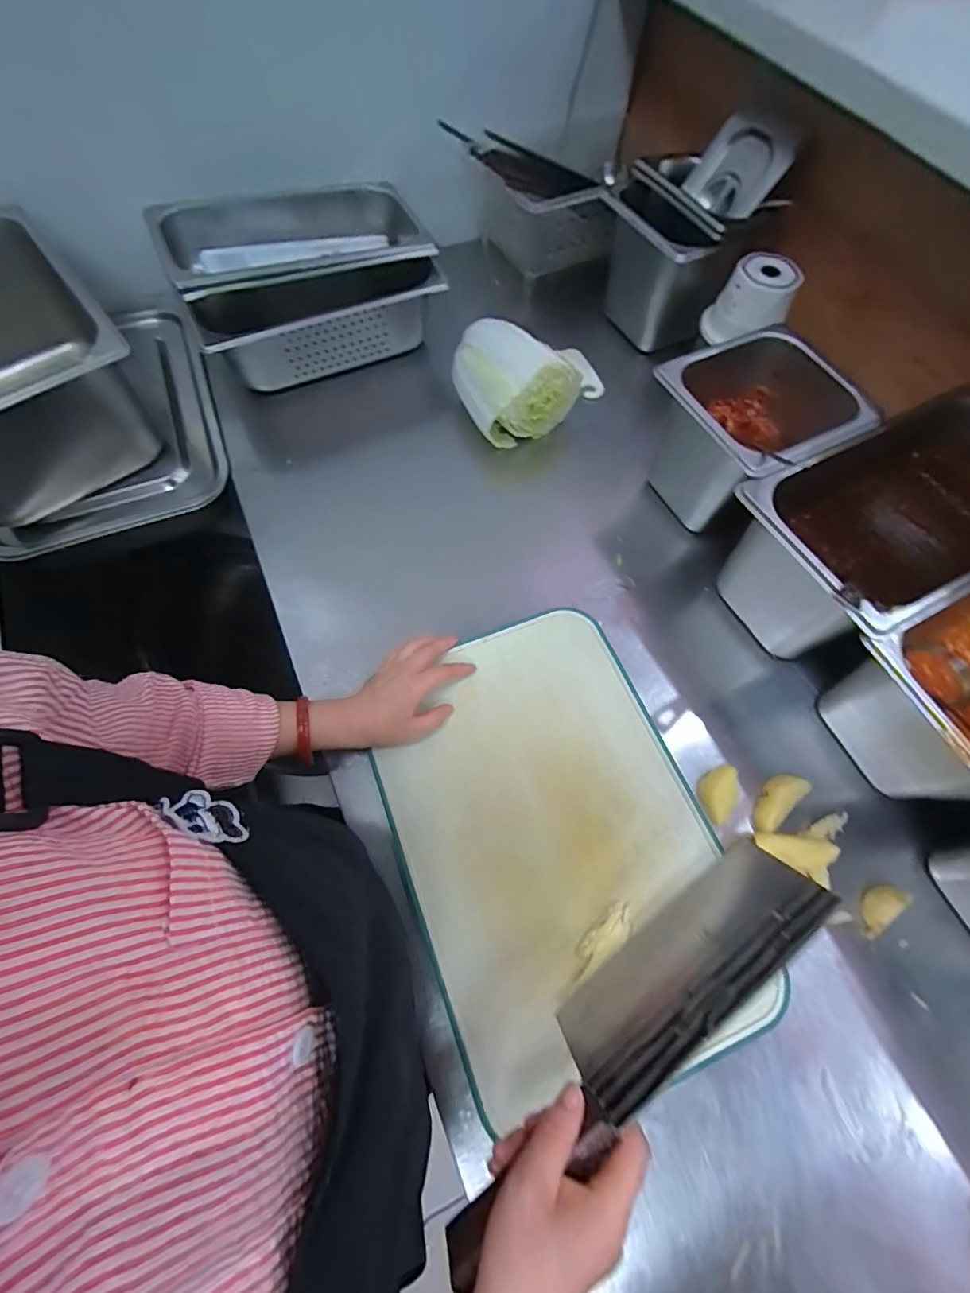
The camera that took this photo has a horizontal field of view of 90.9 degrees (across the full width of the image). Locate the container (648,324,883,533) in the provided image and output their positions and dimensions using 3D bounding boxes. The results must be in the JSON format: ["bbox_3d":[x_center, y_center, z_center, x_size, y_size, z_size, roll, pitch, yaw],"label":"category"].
[{"bbox_3d":[0.291,-0.229,0.546,0.180,0.152,0.169,-24,69,-10],"label":"container"}]

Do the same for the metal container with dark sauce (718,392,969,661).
[{"bbox_3d":[0.420,-0.118,0.490,0.344,0.136,0.168,-24,69,-9],"label":"metal container with dark sauce"}]

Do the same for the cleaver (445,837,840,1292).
[{"bbox_3d":[0.103,0.258,0.319,0.307,0.096,0.026,-39,93,-11],"label":"cleaver"}]

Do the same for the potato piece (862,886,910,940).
[{"bbox_3d":[0.351,0.229,0.419,0.054,0.014,0.028,-32,70,-12],"label":"potato piece"}]

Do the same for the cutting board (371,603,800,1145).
[{"bbox_3d":[0.061,0.169,0.445,0.272,0.022,0.392,-22,69,-8],"label":"cutting board"}]

